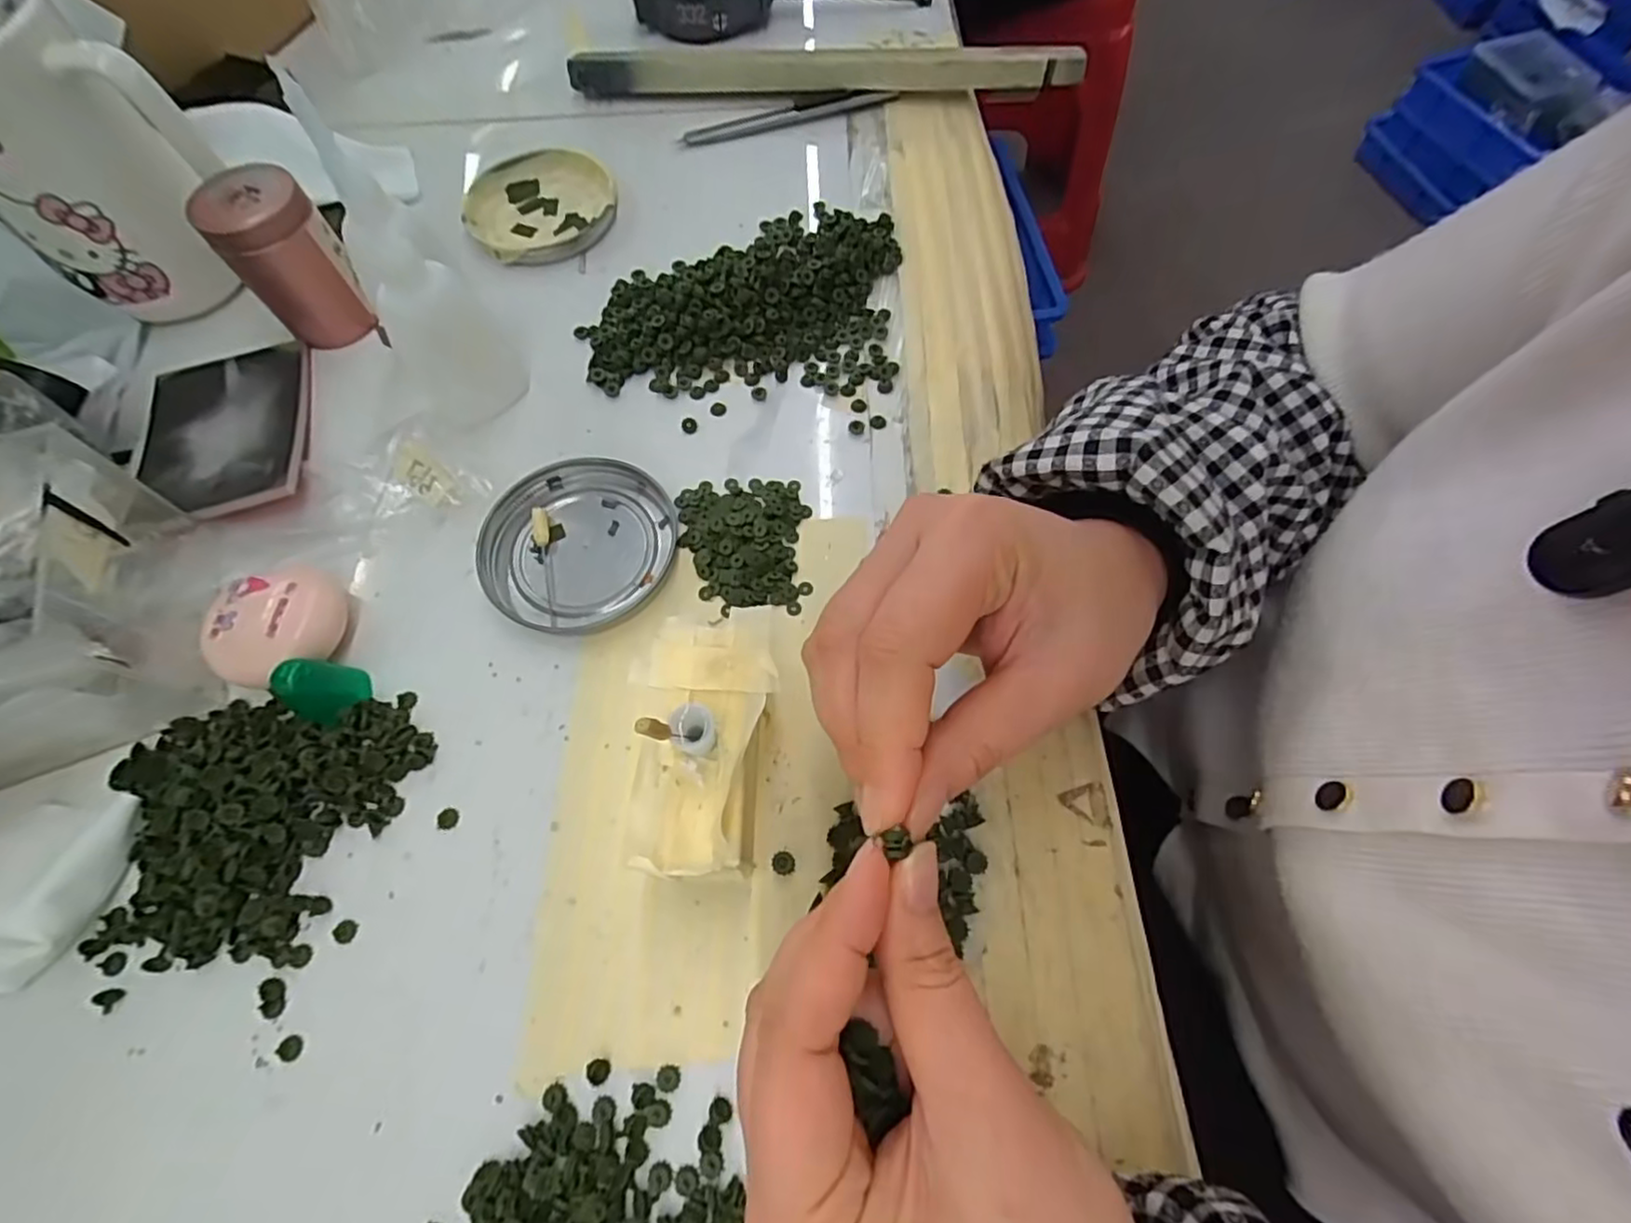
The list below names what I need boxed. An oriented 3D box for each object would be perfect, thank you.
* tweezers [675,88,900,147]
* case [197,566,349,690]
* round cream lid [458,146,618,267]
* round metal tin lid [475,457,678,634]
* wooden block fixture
[{"bbox_3d":[-0.017,-0.293,0.402,0.128,0.009,0.014,-13,66,-5],"label":"tweezers"},{"bbox_3d":[-0.204,0.006,0.261,0.040,0.018,0.044,9,66,5],"label":"case"},{"bbox_3d":[-0.150,-0.222,0.374,0.078,0.012,0.082,0,66,1],"label":"round cream lid"},{"bbox_3d":[-0.098,-0.028,0.284,0.073,0.009,0.077,0,66,1],"label":"round metal tin lid"},{"bbox_3d":[-0.037,0.045,0.236,0.045,0.035,0.088,3,66,2],"label":"wooden block fixture"}]

